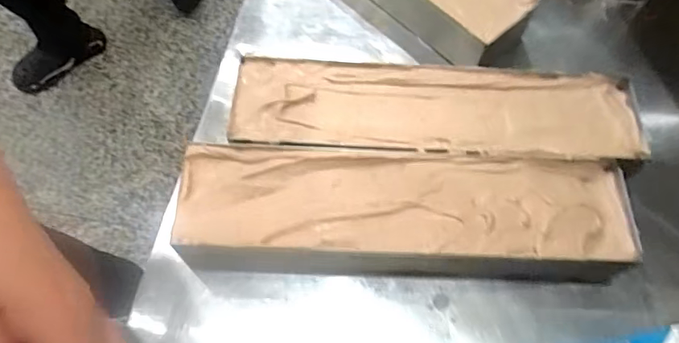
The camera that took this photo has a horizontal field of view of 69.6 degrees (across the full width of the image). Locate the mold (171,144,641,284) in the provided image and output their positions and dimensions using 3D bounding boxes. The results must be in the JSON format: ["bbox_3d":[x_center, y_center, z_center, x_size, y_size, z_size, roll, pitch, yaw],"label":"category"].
[{"bbox_3d":[0.062,0.041,0.462,0.401,0.066,0.100,1,62,0],"label":"mold"}]

